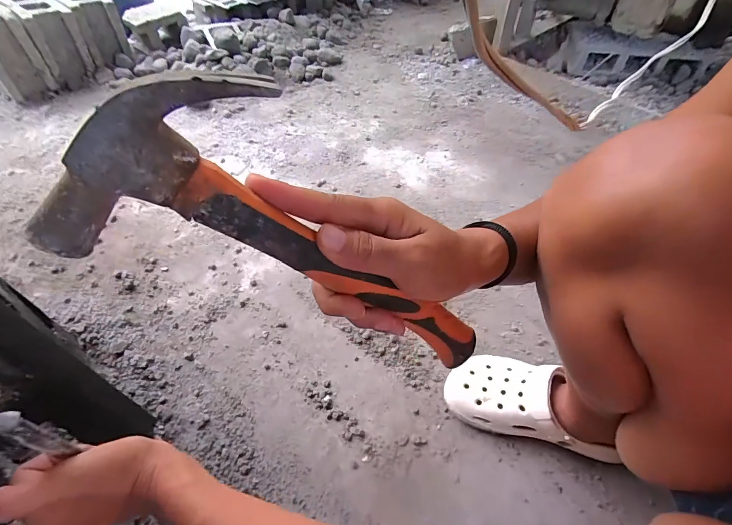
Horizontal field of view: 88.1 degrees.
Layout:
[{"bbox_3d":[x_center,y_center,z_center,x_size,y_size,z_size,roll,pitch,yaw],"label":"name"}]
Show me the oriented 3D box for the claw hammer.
[{"bbox_3d":[-0.011,0.010,0.223,0.098,0.278,0.034,-33,45,27],"label":"claw hammer"}]

